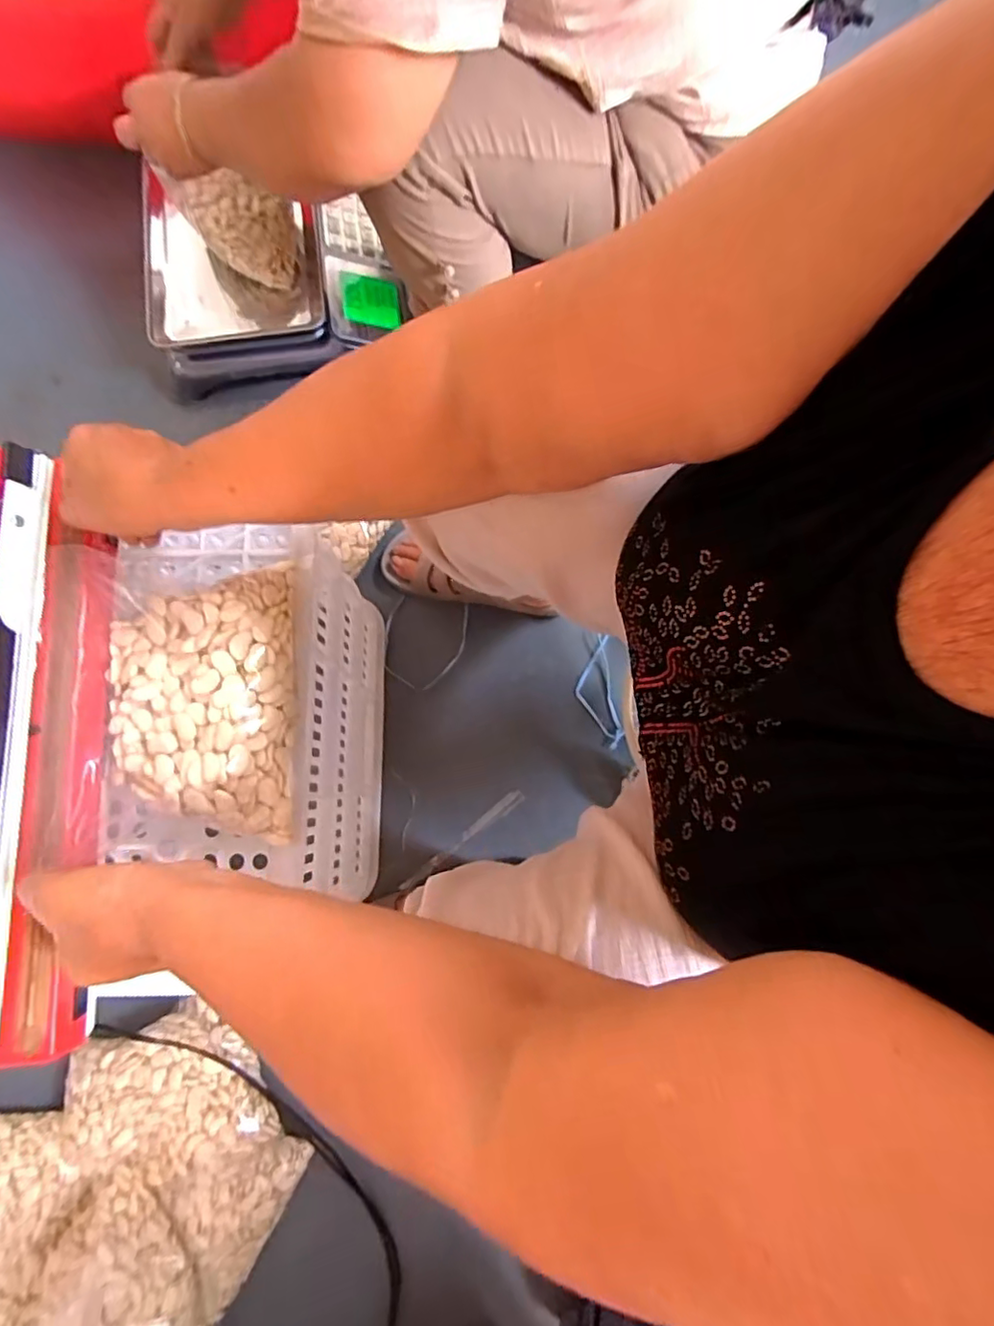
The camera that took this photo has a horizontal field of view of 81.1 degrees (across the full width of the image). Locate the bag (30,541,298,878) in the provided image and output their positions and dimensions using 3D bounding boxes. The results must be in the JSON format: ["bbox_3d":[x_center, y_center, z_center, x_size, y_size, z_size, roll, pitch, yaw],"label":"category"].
[{"bbox_3d":[-0.242,0.029,0.438,0.176,0.068,0.211,-4,77,-1],"label":"bag"}]

